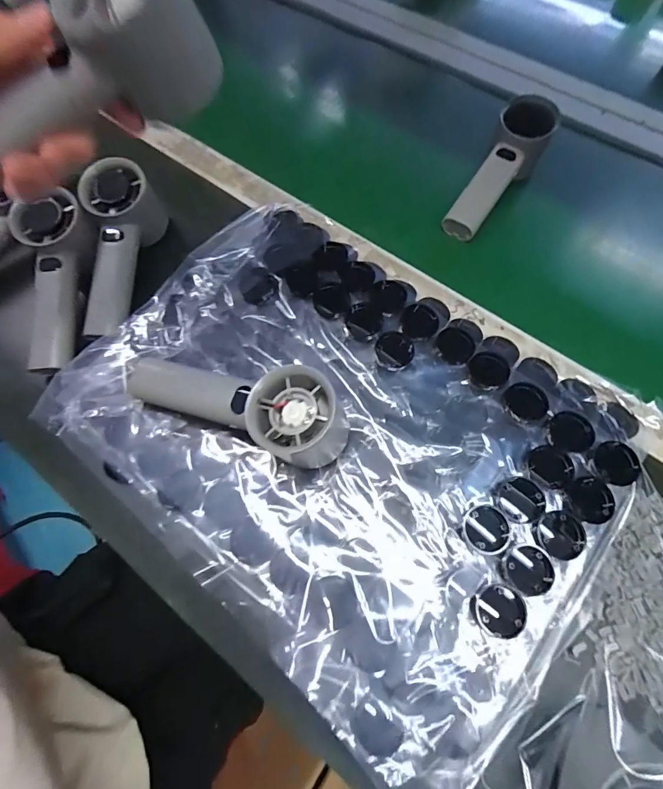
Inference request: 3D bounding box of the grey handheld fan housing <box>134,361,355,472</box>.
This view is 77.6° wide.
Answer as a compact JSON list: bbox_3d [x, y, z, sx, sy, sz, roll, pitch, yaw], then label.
[{"bbox_3d":[-0.072,0.009,0.293,0.163,0.057,0.052,11,65,18],"label":"grey handheld fan housing"}]

